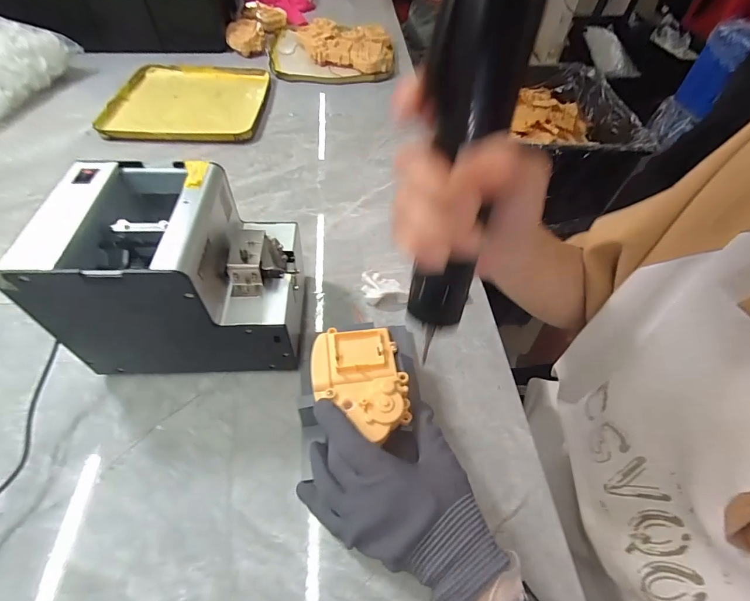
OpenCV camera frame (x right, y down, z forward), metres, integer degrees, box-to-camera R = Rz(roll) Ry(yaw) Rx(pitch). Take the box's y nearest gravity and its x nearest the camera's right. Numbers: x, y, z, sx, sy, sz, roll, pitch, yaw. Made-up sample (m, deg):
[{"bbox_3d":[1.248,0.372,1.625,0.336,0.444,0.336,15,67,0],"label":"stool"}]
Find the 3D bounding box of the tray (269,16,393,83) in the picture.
[{"bbox_3d":[-0.089,-0.515,0.766,0.248,0.040,0.220,2,53,-2],"label":"tray"}]

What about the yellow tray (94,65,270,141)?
[{"bbox_3d":[-0.318,-0.351,0.656,0.242,0.017,0.250,0,53,-4],"label":"yellow tray"}]

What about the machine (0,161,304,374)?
[{"bbox_3d":[-0.163,-0.021,0.341,0.174,0.147,0.123,-1,53,-4],"label":"machine"}]

